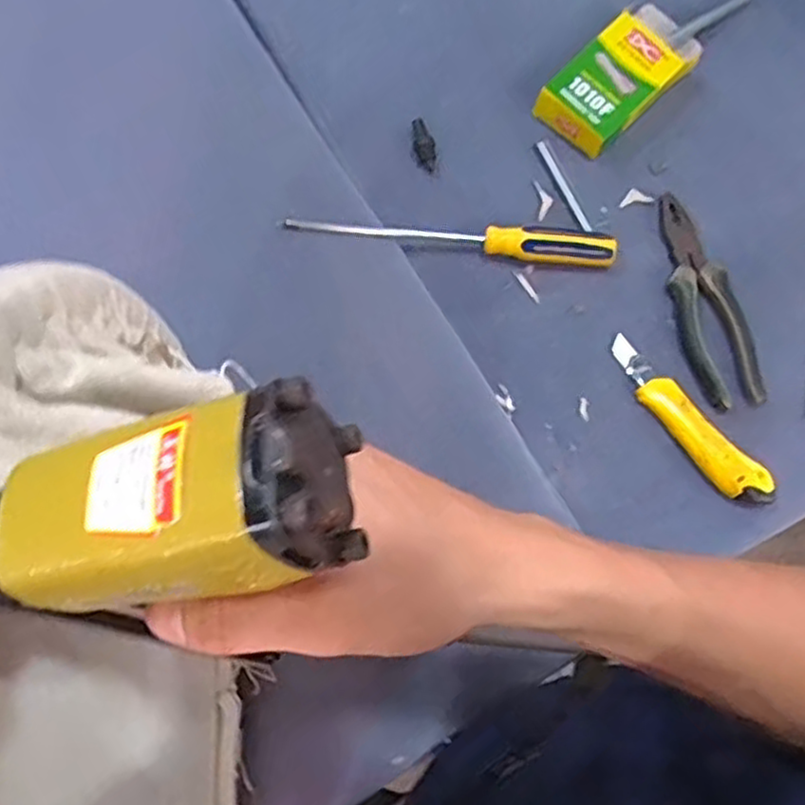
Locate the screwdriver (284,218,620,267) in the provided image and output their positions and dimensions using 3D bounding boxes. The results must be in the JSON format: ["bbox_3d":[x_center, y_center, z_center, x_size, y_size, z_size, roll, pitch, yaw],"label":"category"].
[{"bbox_3d":[0.042,-0.149,0.662,0.290,0.029,0.029,7,79,1],"label":"screwdriver"}]

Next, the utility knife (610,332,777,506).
[{"bbox_3d":[0.241,0.016,0.631,0.038,0.016,0.177,-41,82,-7],"label":"utility knife"}]

